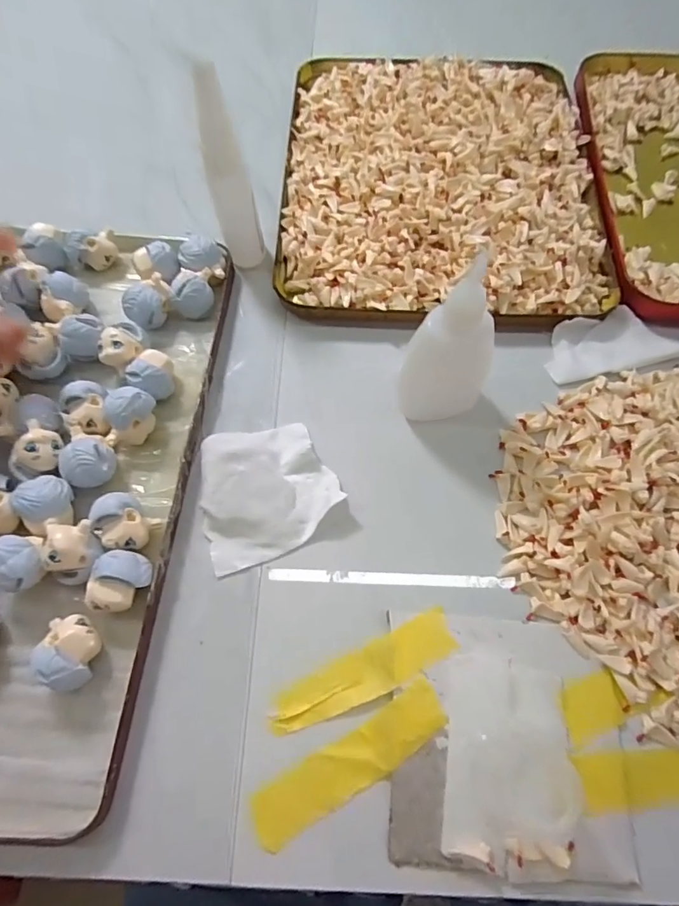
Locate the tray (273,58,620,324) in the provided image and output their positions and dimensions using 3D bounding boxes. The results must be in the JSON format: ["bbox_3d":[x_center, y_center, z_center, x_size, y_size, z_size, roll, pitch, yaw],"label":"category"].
[{"bbox_3d":[0.066,-0.183,0.321,0.200,0.016,0.230,2,65,1],"label":"tray"}]

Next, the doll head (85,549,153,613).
[{"bbox_3d":[-0.094,0.054,0.209,0.020,0.018,0.026,26,68,11],"label":"doll head"}]

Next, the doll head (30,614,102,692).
[{"bbox_3d":[-0.110,0.081,0.201,0.019,0.024,0.027,3,65,1],"label":"doll head"}]

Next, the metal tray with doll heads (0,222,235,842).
[{"bbox_3d":[-0.178,0.005,0.234,0.204,0.028,0.288,5,65,2],"label":"metal tray with doll heads"}]

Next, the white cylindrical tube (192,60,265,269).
[{"bbox_3d":[-0.057,-0.139,0.264,0.022,0.113,0.019,-11,66,-5],"label":"white cylindrical tube"}]

